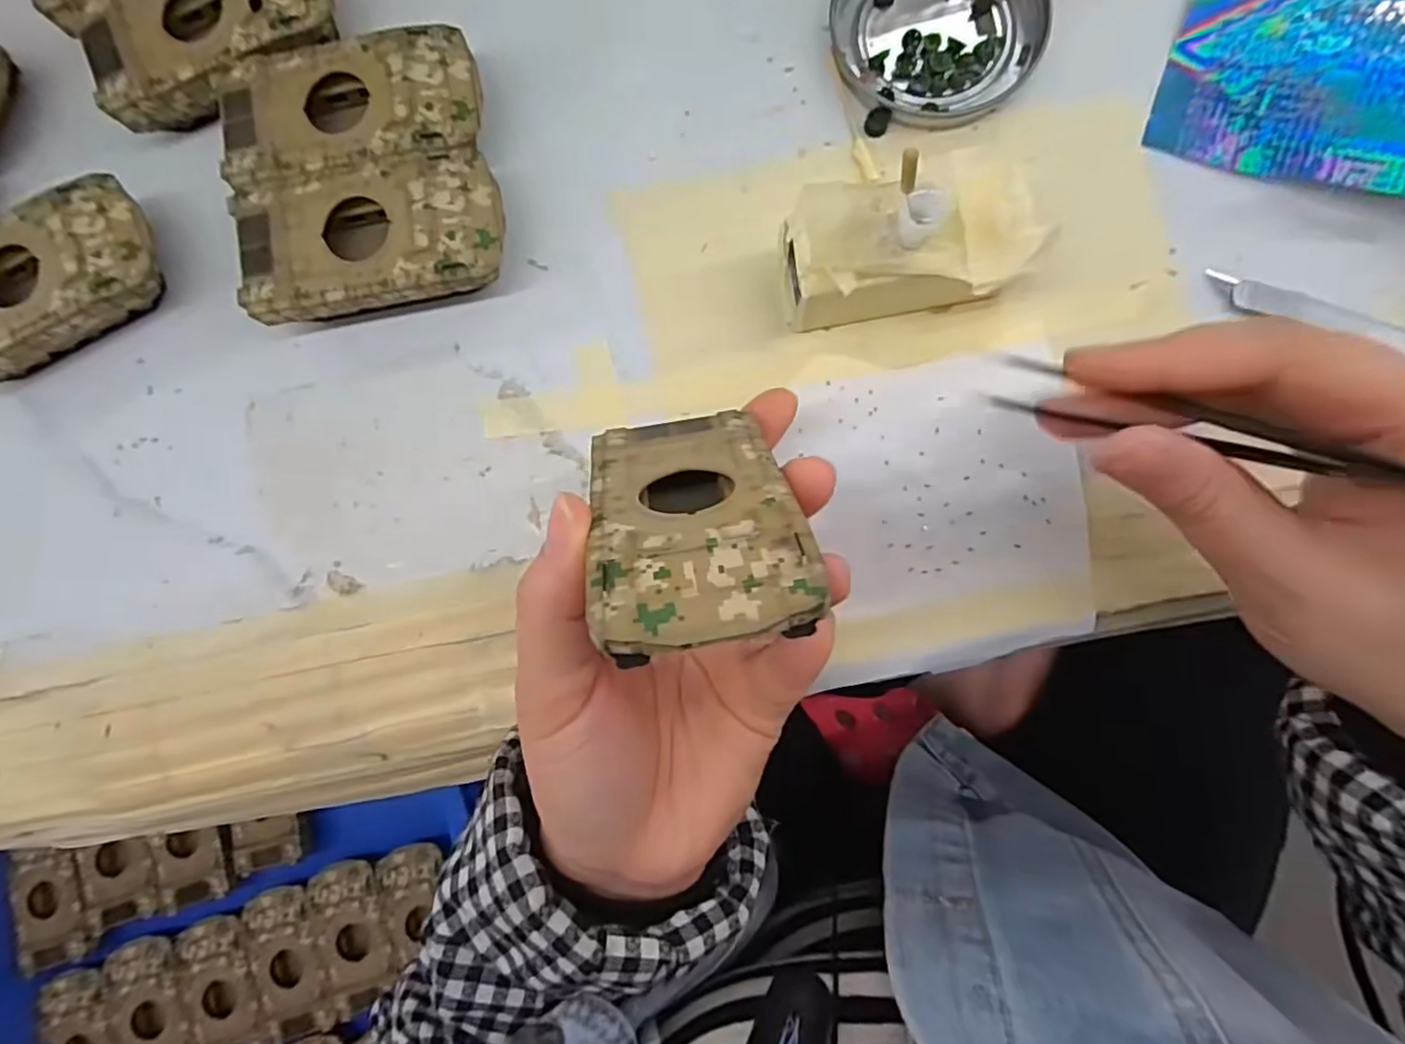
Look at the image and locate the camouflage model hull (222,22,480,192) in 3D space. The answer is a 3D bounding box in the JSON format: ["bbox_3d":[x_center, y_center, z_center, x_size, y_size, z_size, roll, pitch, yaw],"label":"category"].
[{"bbox_3d":[-0.130,-0.155,0.256,0.094,0.026,0.051,-10,84,4],"label":"camouflage model hull"}]

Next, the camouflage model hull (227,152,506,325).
[{"bbox_3d":[-0.121,-0.104,0.252,0.095,0.026,0.050,-13,84,4],"label":"camouflage model hull"}]

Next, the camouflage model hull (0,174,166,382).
[{"bbox_3d":[-0.256,-0.093,0.261,0.094,0.028,0.051,-26,84,2],"label":"camouflage model hull"}]

